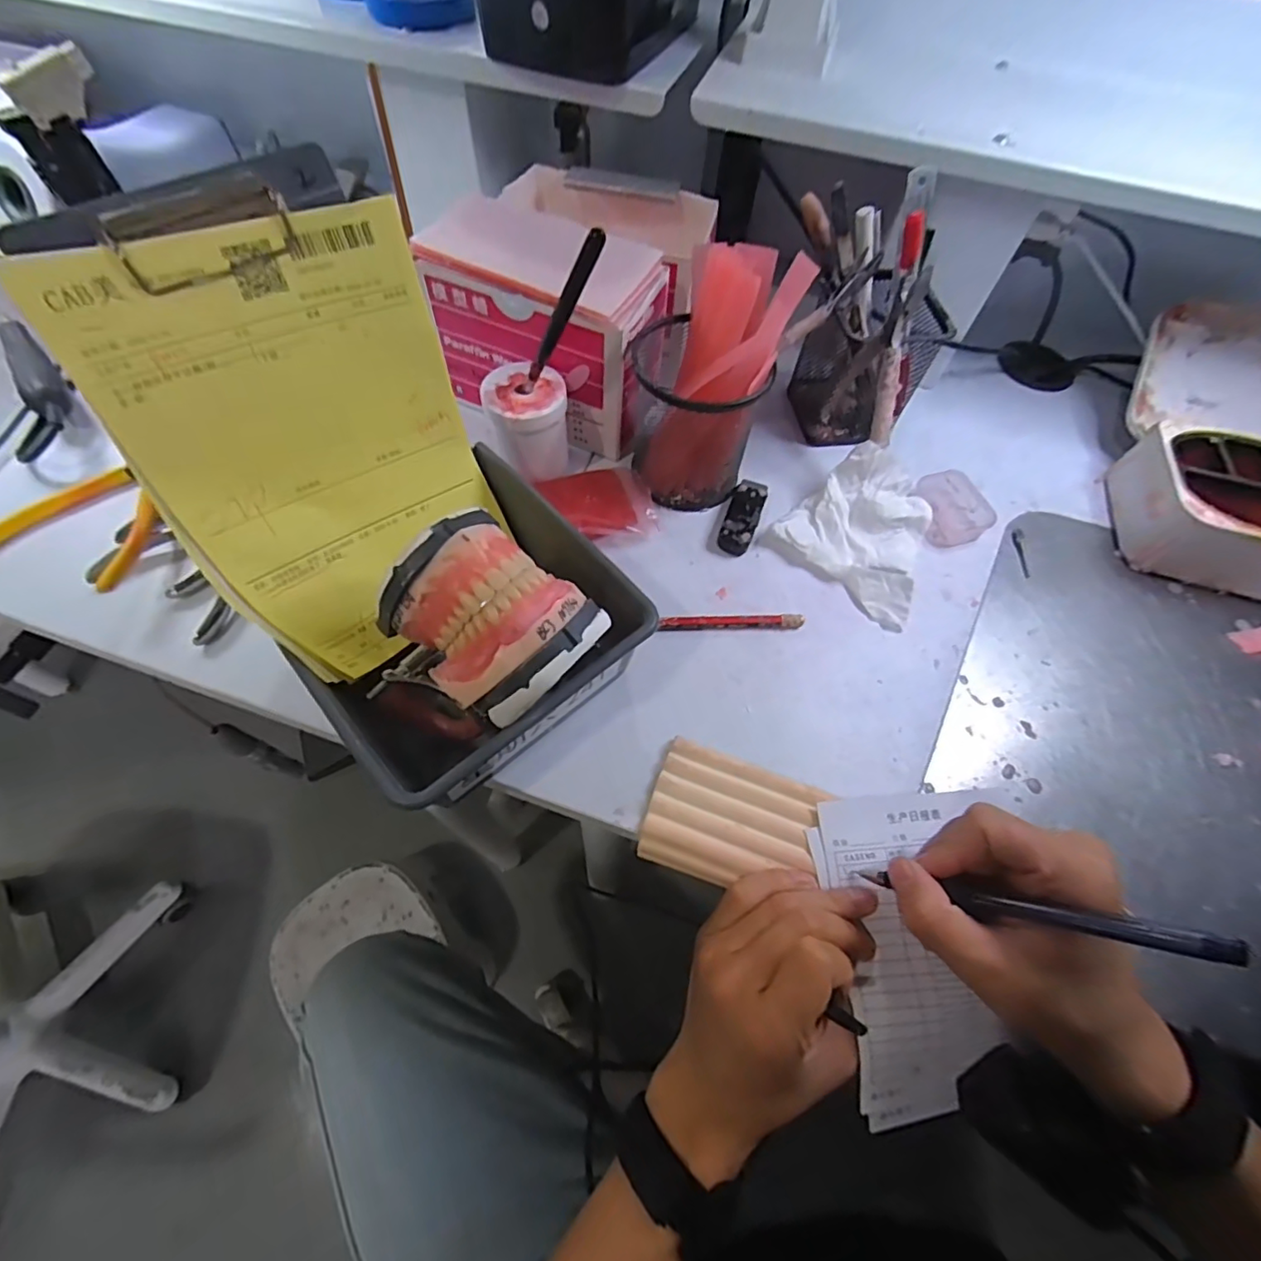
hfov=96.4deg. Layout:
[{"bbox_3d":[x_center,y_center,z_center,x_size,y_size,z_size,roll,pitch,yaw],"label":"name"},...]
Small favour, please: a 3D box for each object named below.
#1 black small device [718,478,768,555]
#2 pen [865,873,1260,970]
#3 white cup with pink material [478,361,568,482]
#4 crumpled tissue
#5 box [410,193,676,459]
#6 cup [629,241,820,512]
[{"bbox_3d":[0.081,-0.081,0.406,0.023,0.015,0.061,18,61,7],"label":"black small device"},{"bbox_3d":[0.160,0.117,0.235,0.012,0.133,0.008,40,59,-25],"label":"pen"},{"bbox_3d":[-0.071,-0.143,0.397,0.053,0.063,0.050,1,61,-2],"label":"white cup with pink material"},{"bbox_3d":[0.174,-0.073,0.394,0.105,0.037,0.106,-40,69,-21],"label":"crumpled tissue"},{"bbox_3d":[-0.055,-0.224,0.406,0.171,0.126,0.105,27,63,12],"label":"box"},{"bbox_3d":[0.048,-0.160,0.376,0.089,0.136,0.096,1,61,-2],"label":"cup"}]

